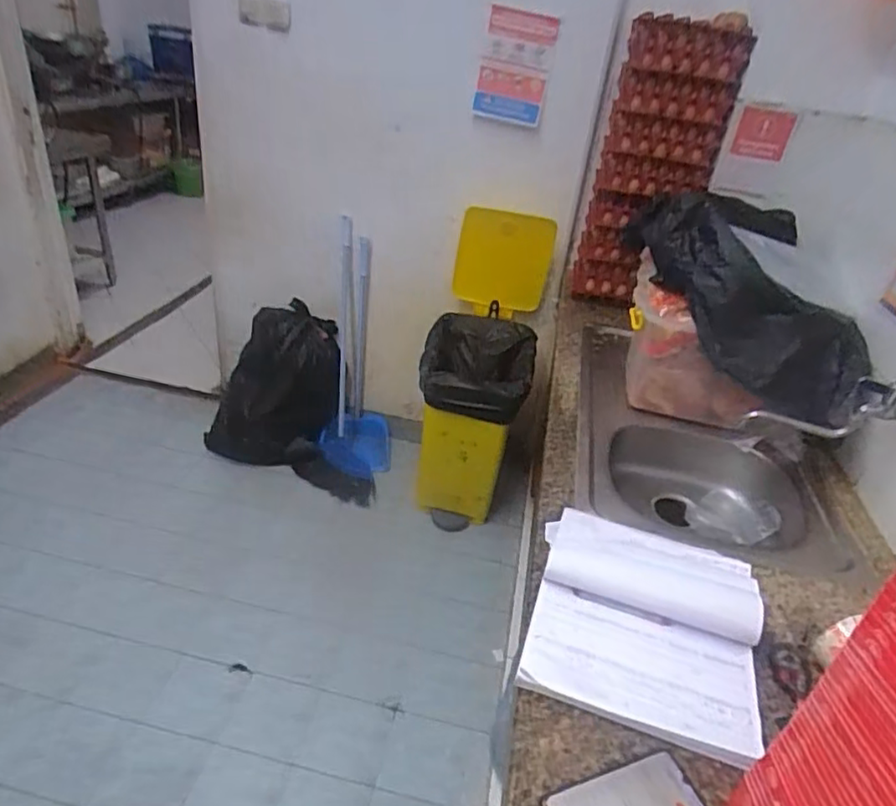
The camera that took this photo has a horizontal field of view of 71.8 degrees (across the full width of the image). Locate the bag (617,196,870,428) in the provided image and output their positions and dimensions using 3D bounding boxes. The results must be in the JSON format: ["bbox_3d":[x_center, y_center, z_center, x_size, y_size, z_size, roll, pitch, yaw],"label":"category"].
[{"bbox_3d":[0.579,-0.198,1.221,0.558,0.252,0.179,52,44,5],"label":"bag"}]

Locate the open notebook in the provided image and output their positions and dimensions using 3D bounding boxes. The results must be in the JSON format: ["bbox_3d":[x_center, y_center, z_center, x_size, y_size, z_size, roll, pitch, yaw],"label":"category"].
[{"bbox_3d":[0.281,0.292,0.885,0.308,0.030,0.368,14,33,10],"label":"open notebook"}]

